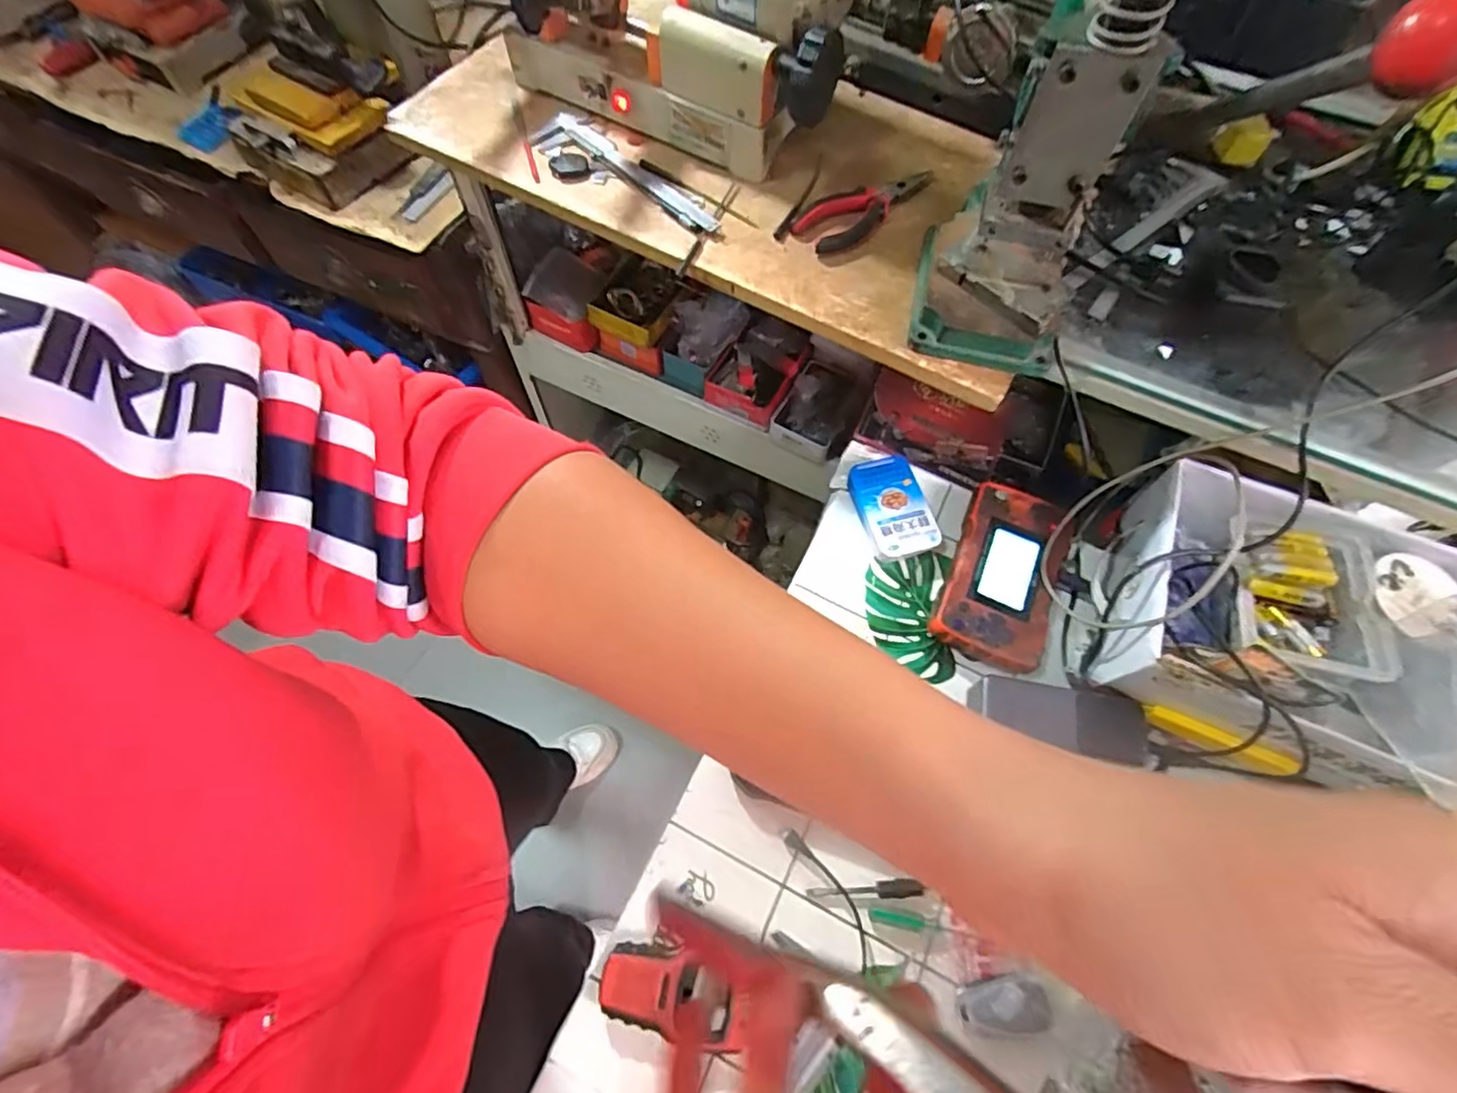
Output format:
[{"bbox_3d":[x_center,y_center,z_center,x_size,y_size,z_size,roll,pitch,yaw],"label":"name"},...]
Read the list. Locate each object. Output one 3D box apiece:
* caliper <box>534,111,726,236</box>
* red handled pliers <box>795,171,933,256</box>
[{"bbox_3d":[-0.105,-0.353,0.606,0.221,0.014,0.077,39,70,15],"label":"caliper"},{"bbox_3d":[0.131,-0.332,0.602,0.060,0.014,0.164,42,71,16],"label":"red handled pliers"}]

